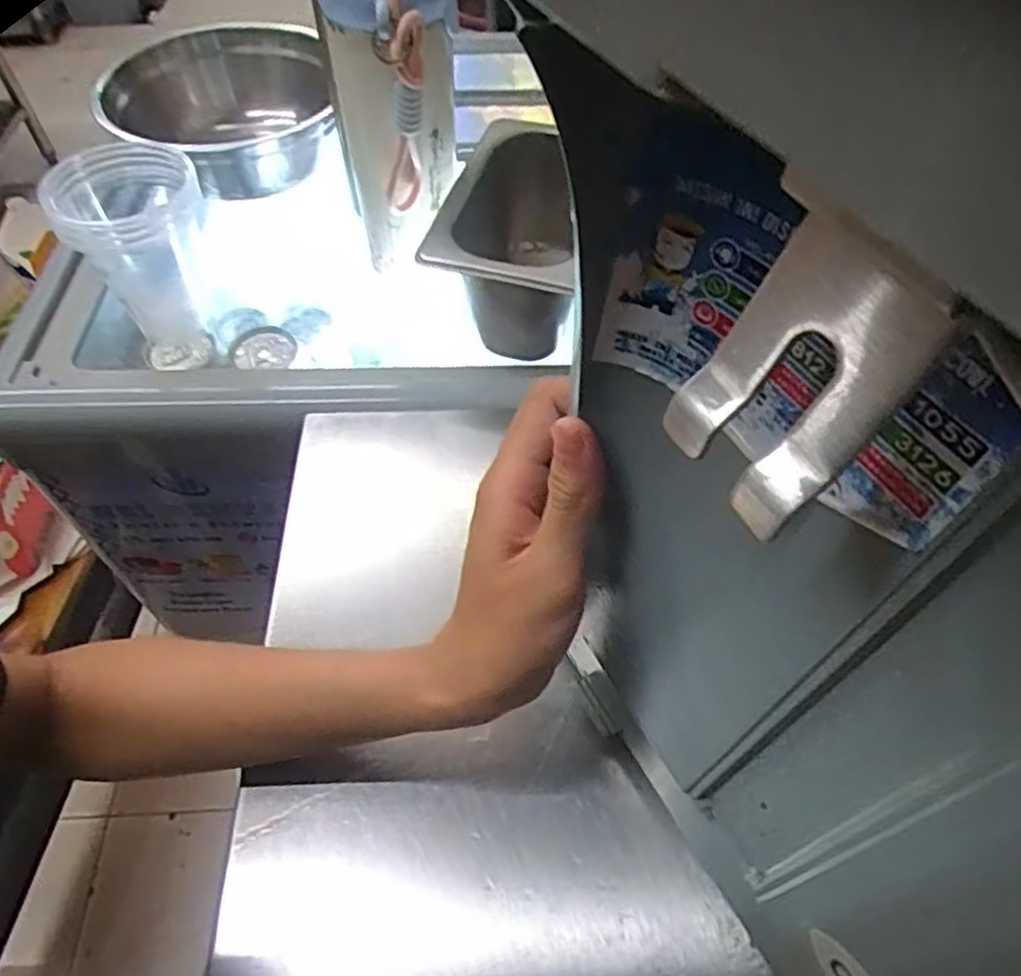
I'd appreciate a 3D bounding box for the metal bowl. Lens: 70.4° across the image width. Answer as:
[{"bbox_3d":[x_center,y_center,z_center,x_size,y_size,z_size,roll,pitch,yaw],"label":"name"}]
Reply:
[{"bbox_3d":[-0.237,-0.311,0.615,0.170,0.089,0.184,0,54,0],"label":"metal bowl"}]

